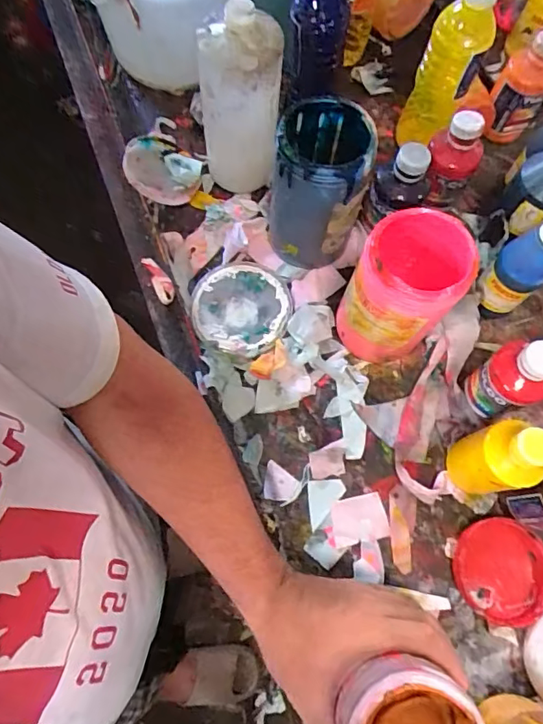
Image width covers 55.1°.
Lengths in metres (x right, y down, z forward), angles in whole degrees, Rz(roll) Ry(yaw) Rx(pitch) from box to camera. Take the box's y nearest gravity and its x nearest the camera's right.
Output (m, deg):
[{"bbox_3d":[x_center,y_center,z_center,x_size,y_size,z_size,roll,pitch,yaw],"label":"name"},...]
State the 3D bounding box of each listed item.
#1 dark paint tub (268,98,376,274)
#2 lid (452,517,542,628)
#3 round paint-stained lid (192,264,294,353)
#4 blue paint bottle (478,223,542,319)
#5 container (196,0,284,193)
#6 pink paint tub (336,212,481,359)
[{"bbox_3d":[0.050,-0.183,0.564,0.092,0.175,0.100,1,71,-2],"label":"dark paint tub"},{"bbox_3d":[0.229,0.207,0.514,0.092,0.015,0.095,1,71,-2],"label":"lid"},{"bbox_3d":[-0.035,-0.062,0.599,0.110,0.011,0.113,1,71,-2],"label":"round paint-stained lid"},{"bbox_3d":[0.259,-0.094,0.549,0.052,0.147,0.051,1,71,-2],"label":"blue paint bottle"},{"bbox_3d":[-0.033,-0.265,0.543,0.080,0.194,0.061,-5,71,-4],"label":"container"},{"bbox_3d":[0.127,-0.065,0.523,0.089,0.173,0.095,1,71,-2],"label":"pink paint tub"}]

